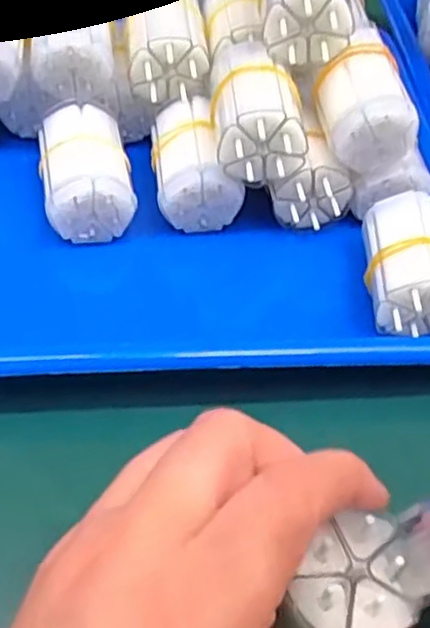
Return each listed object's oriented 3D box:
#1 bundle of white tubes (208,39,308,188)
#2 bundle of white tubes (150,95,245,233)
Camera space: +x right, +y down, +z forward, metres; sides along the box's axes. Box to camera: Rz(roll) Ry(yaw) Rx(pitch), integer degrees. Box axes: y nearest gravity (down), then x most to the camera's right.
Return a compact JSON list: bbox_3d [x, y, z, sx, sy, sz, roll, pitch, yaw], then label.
[{"bbox_3d":[0.018,-0.091,0.315,0.038,0.034,0.060,0,51,-6],"label":"bundle of white tubes"},{"bbox_3d":[-0.011,-0.072,0.337,0.037,0.039,0.051,-4,52,-9],"label":"bundle of white tubes"}]

